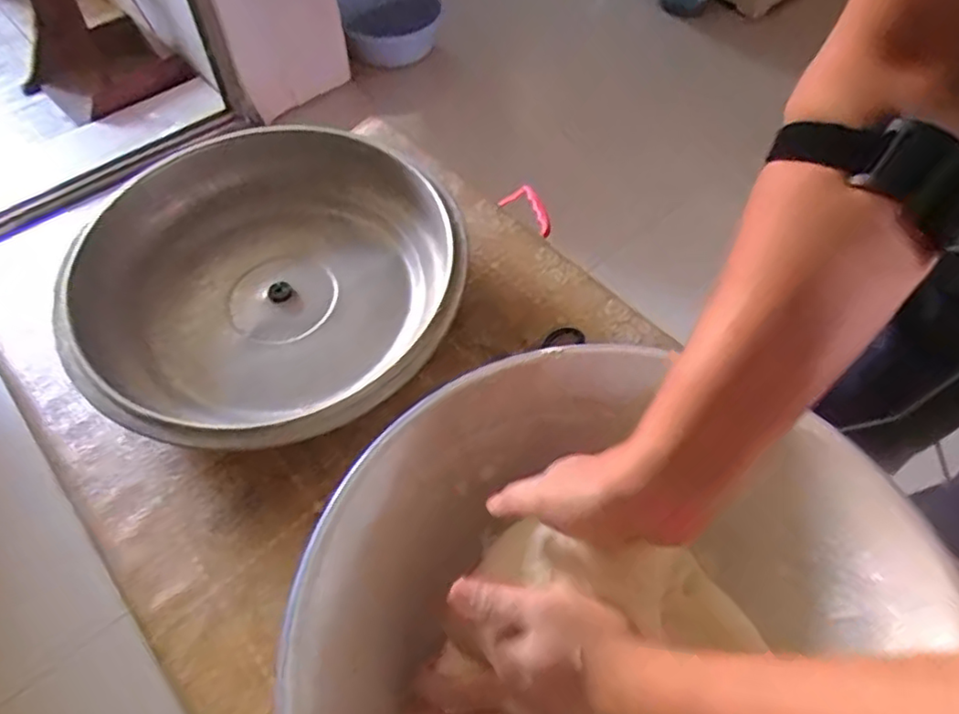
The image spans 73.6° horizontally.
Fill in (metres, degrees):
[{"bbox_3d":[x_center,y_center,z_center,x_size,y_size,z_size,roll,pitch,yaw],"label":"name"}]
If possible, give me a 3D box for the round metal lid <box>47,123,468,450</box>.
[{"bbox_3d":[-0.192,-0.066,0.616,0.340,0.081,0.347,0,56,0],"label":"round metal lid"}]

